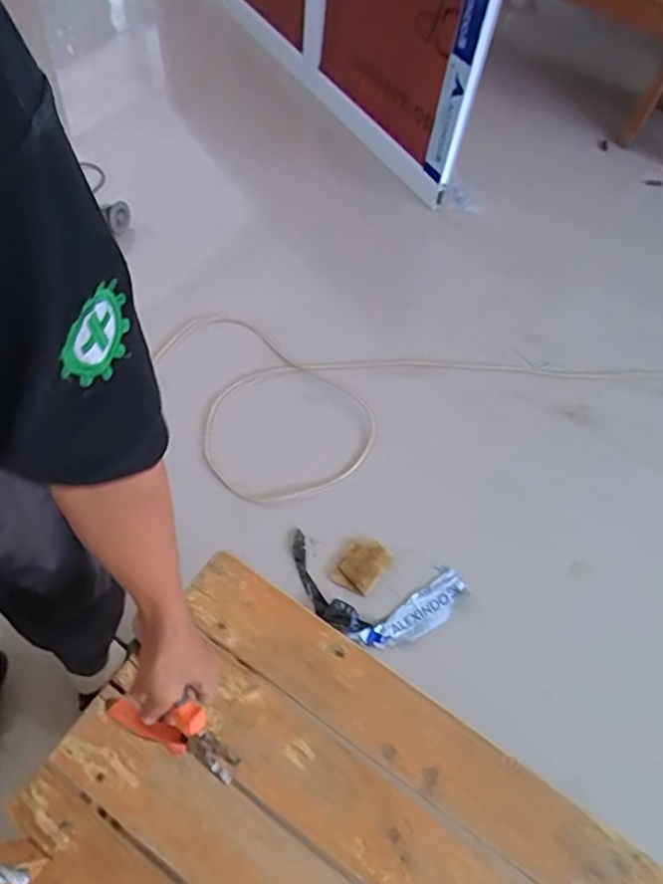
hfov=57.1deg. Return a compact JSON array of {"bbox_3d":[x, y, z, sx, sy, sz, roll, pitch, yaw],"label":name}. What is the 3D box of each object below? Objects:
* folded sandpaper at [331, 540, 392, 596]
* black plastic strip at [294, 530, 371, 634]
[{"bbox_3d":[0.059,0.246,1.200,0.084,0.028,0.106,35,61,15],"label":"folded sandpaper"},{"bbox_3d":[-0.019,0.275,1.169,0.059,0.019,0.226,-27,65,-20],"label":"black plastic strip"}]

